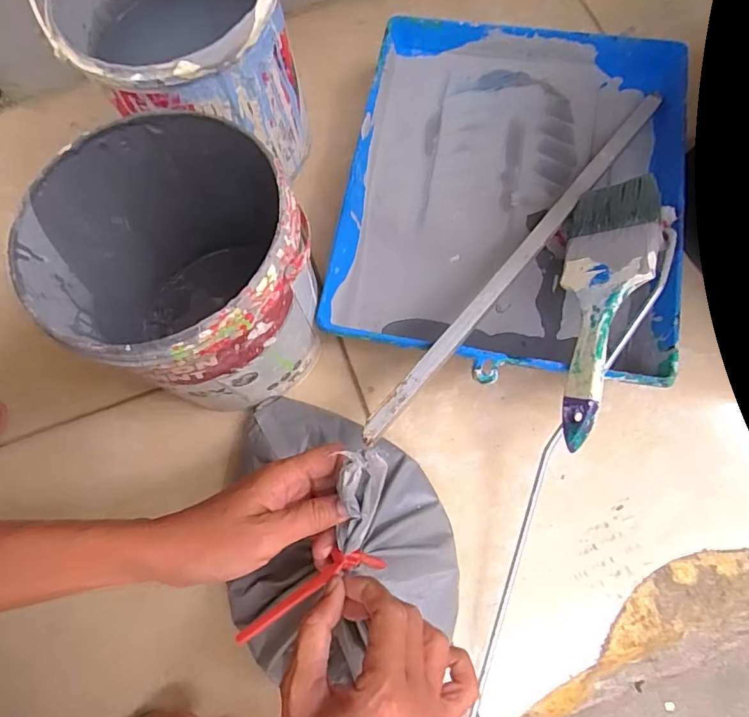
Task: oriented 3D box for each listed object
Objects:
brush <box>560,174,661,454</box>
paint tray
[{"bbox_3d":[0.179,-0.043,0.389,0.013,0.075,0.212,21,67,-33],"label":"brush"},{"bbox_3d":[0.130,-0.153,0.491,0.302,0.071,0.356,8,73,6],"label":"paint tray"}]

